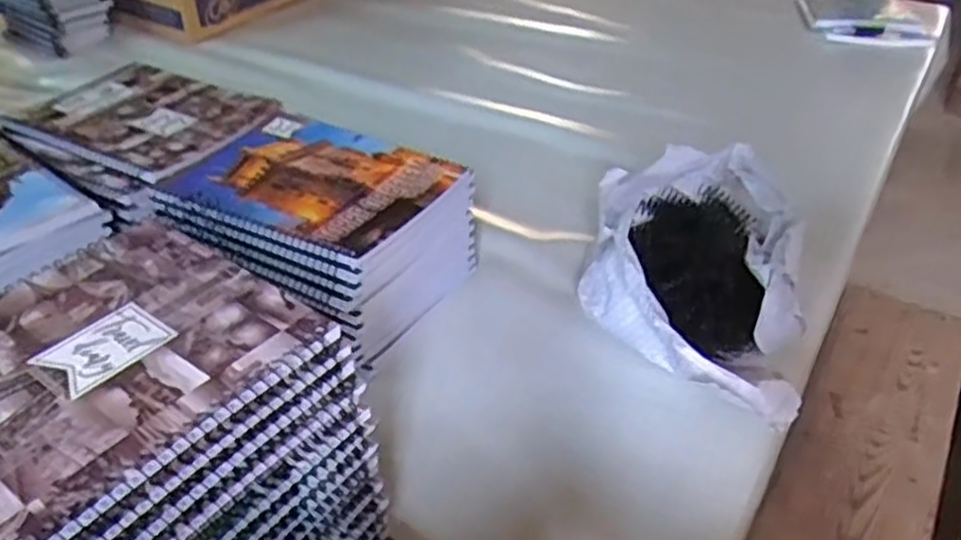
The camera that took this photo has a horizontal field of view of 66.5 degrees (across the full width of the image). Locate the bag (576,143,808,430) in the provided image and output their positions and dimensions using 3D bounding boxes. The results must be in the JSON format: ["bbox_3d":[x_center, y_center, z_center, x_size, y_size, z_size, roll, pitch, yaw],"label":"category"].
[{"bbox_3d":[0.163,0.002,0.567,0.155,0.087,0.248,11,39,12],"label":"bag"}]

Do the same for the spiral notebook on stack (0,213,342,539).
[{"bbox_3d":[-0.181,0.046,0.305,0.148,0.006,0.195,25,44,27],"label":"spiral notebook on stack"}]

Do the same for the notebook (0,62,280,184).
[{"bbox_3d":[-0.296,-0.136,0.642,0.195,0.011,0.152,19,41,21],"label":"notebook"}]

